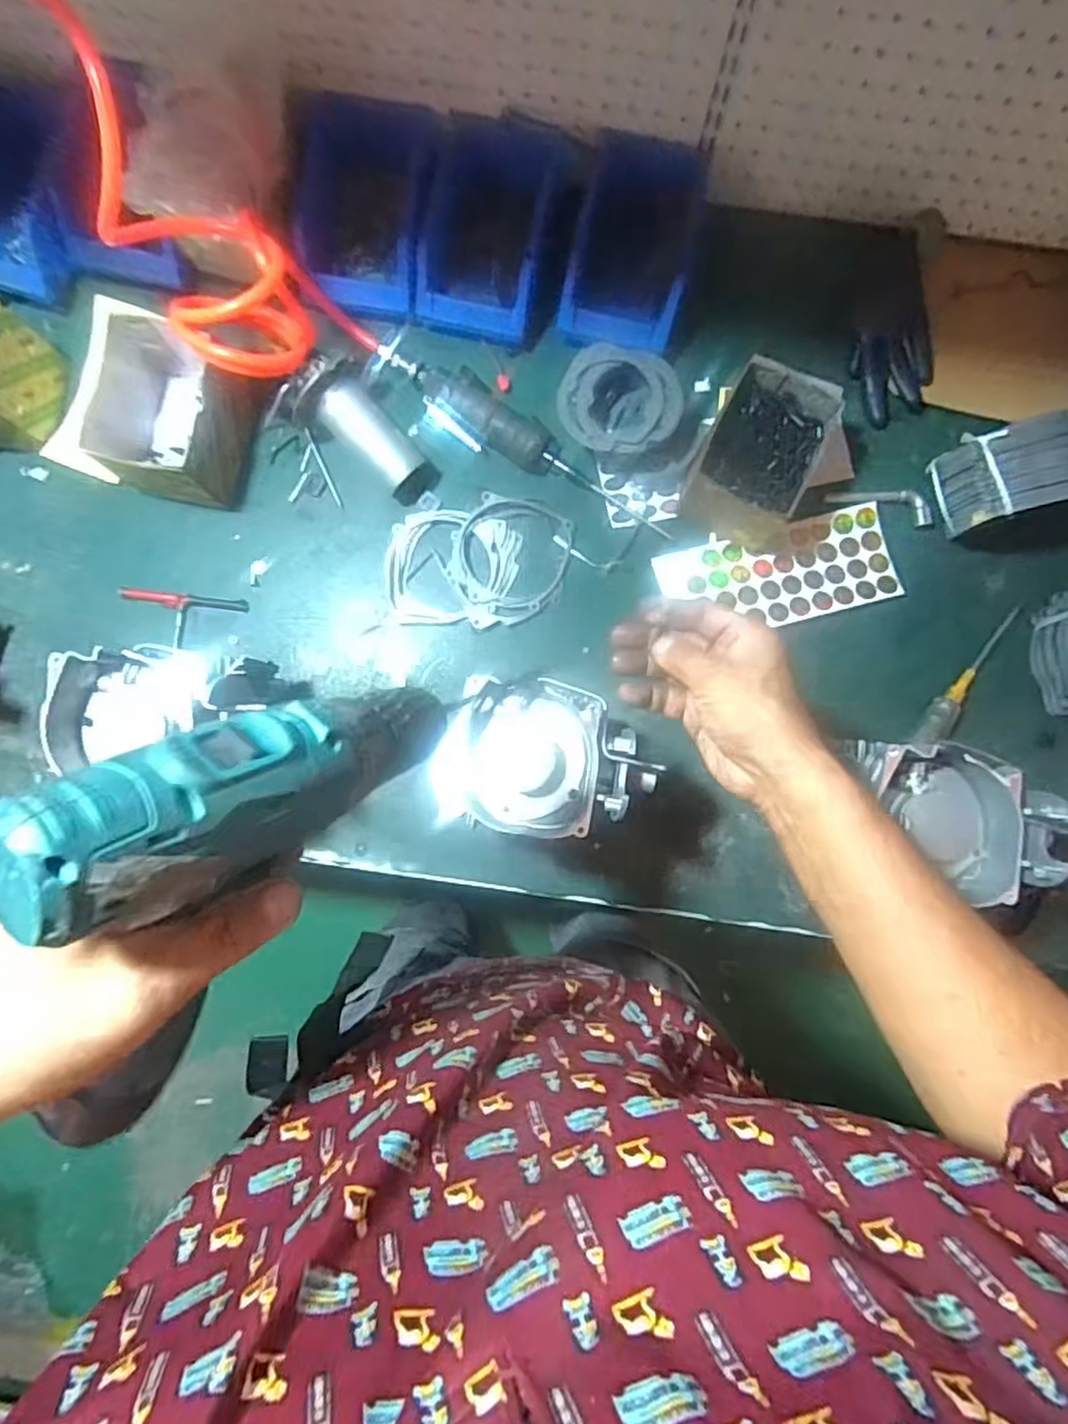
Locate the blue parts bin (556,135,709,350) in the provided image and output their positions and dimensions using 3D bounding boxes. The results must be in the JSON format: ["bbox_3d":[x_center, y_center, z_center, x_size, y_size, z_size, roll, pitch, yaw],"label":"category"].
[{"bbox_3d":[0.097,-0.461,0.669,0.121,0.076,0.177,15,85,2],"label":"blue parts bin"}]

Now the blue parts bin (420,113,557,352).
[{"bbox_3d":[-0.049,-0.481,0.673,0.118,0.081,0.165,13,85,1],"label":"blue parts bin"}]

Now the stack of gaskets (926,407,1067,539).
[{"bbox_3d":[0.455,-0.222,0.652,0.109,0.110,0.084,-12,85,-1],"label":"stack of gaskets"}]

